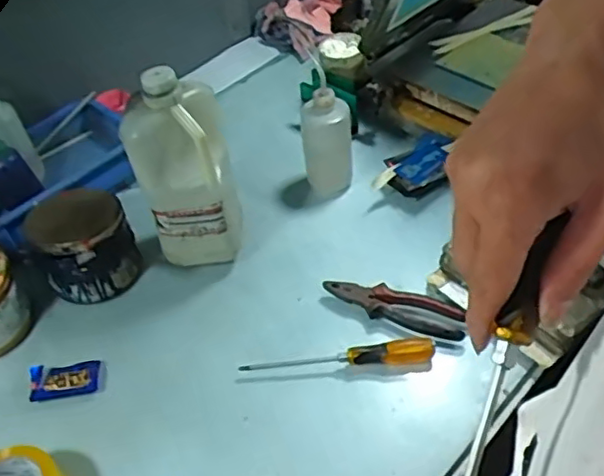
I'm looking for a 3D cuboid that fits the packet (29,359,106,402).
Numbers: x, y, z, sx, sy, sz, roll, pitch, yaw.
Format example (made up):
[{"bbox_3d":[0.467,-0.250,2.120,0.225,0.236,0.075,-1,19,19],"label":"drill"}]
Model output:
[{"bbox_3d":[-0.307,0.184,0.824,0.096,0.013,0.052,-9,47,-1],"label":"packet"}]

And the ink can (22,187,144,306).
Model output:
[{"bbox_3d":[-0.312,0.008,0.910,0.128,0.109,0.130,-3,47,4],"label":"ink can"}]

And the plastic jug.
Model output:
[{"bbox_3d":[-0.157,-0.090,0.855,0.120,0.294,0.107,-14,47,-6],"label":"plastic jug"}]

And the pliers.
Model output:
[{"bbox_3d":[0.121,0.090,0.836,0.191,0.022,0.055,18,52,22],"label":"pliers"}]

